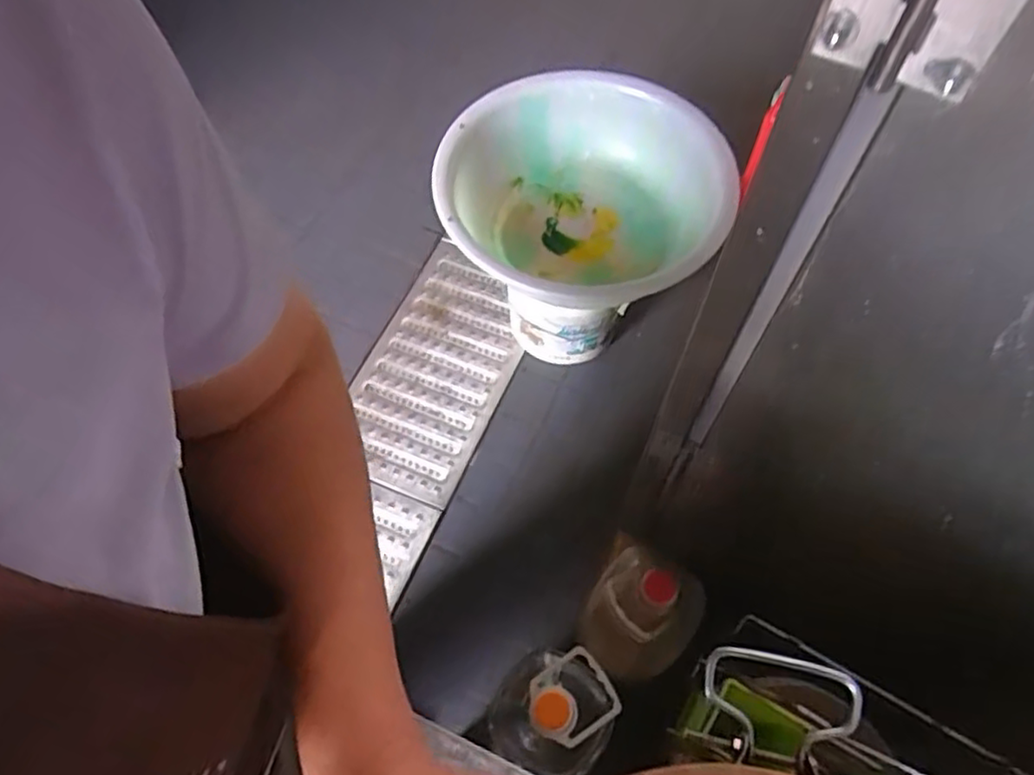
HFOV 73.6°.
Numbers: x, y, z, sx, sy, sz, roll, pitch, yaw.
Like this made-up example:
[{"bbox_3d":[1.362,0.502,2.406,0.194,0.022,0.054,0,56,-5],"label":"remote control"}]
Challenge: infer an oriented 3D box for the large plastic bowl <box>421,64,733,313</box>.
[{"bbox_3d":[0.131,-0.332,1.226,0.502,0.187,0.523,-1,61,1],"label":"large plastic bowl"}]

